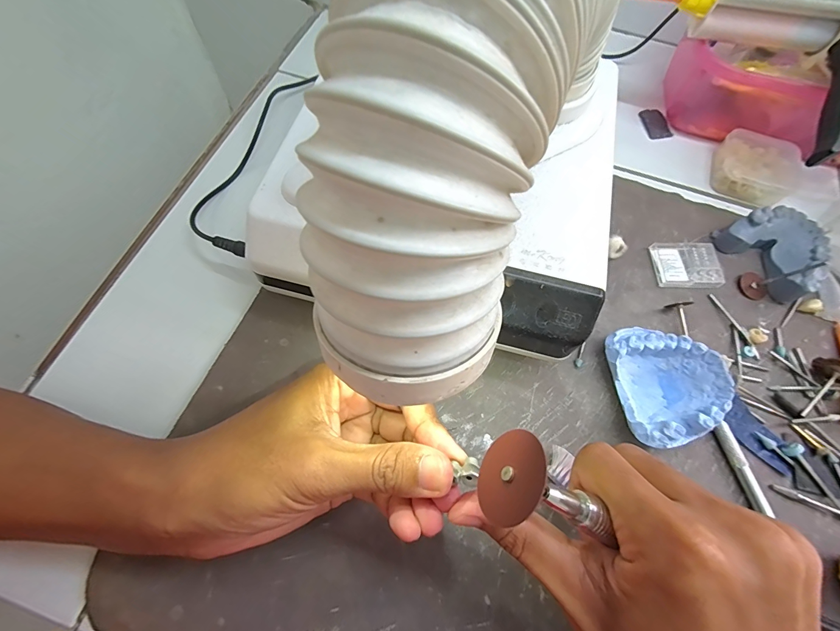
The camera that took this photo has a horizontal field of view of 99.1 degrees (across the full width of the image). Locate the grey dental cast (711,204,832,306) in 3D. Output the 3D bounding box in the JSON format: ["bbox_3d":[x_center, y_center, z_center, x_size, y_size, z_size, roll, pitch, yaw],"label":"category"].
[{"bbox_3d":[0.262,-0.048,0.261,0.056,0.023,0.066,-27,72,-13],"label":"grey dental cast"}]

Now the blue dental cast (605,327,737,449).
[{"bbox_3d":[0.147,0.041,0.216,0.055,0.032,0.067,-4,68,-4],"label":"blue dental cast"}]

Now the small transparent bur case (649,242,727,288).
[{"bbox_3d":[0.195,-0.037,0.263,0.047,0.006,0.036,2,68,-2],"label":"small transparent bur case"}]

